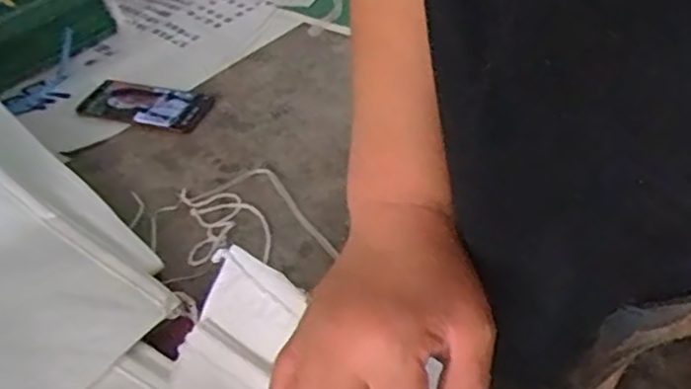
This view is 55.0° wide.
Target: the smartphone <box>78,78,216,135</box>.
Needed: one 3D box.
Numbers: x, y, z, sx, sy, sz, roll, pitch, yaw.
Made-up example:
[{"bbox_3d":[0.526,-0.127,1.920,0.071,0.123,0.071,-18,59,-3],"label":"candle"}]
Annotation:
[{"bbox_3d":[-0.237,-0.109,0.797,0.149,0.012,0.078,10,44,12],"label":"smartphone"}]

